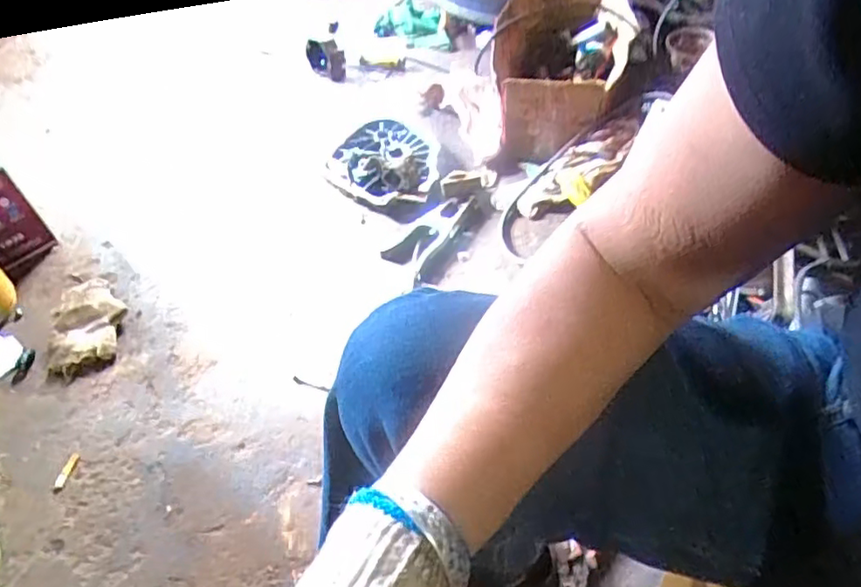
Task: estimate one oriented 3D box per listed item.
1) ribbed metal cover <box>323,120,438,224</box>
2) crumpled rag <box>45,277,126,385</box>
[{"bbox_3d":[-0.079,-0.231,1.079,0.186,0.096,0.179,11,51,14],"label":"ribbed metal cover"},{"bbox_3d":[-0.522,0.048,0.931,0.117,0.041,0.182,-15,50,-9],"label":"crumpled rag"}]

